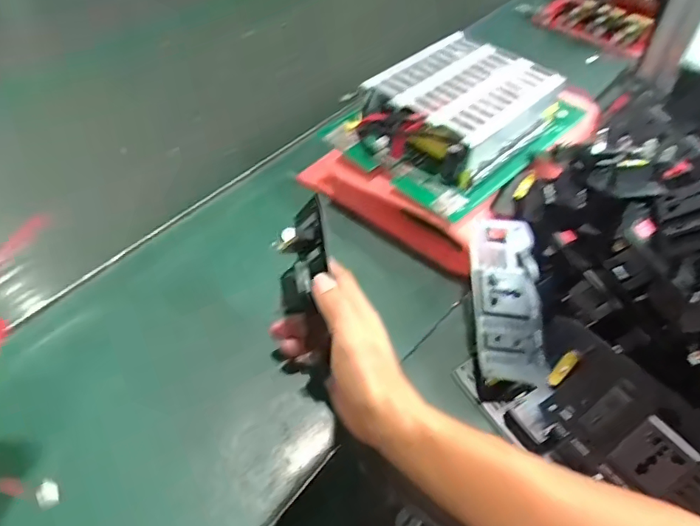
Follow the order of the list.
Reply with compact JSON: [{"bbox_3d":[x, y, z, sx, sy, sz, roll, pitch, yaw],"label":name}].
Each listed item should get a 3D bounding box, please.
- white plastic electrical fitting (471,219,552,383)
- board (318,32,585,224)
[{"bbox_3d":[0.130,0.026,0.431,0.055,0.016,0.138,4,64,1],"label":"white plastic electrical fitting"},{"bbox_3d":[0.121,-0.161,0.548,0.249,0.067,0.175,-31,55,-27],"label":"board"}]

